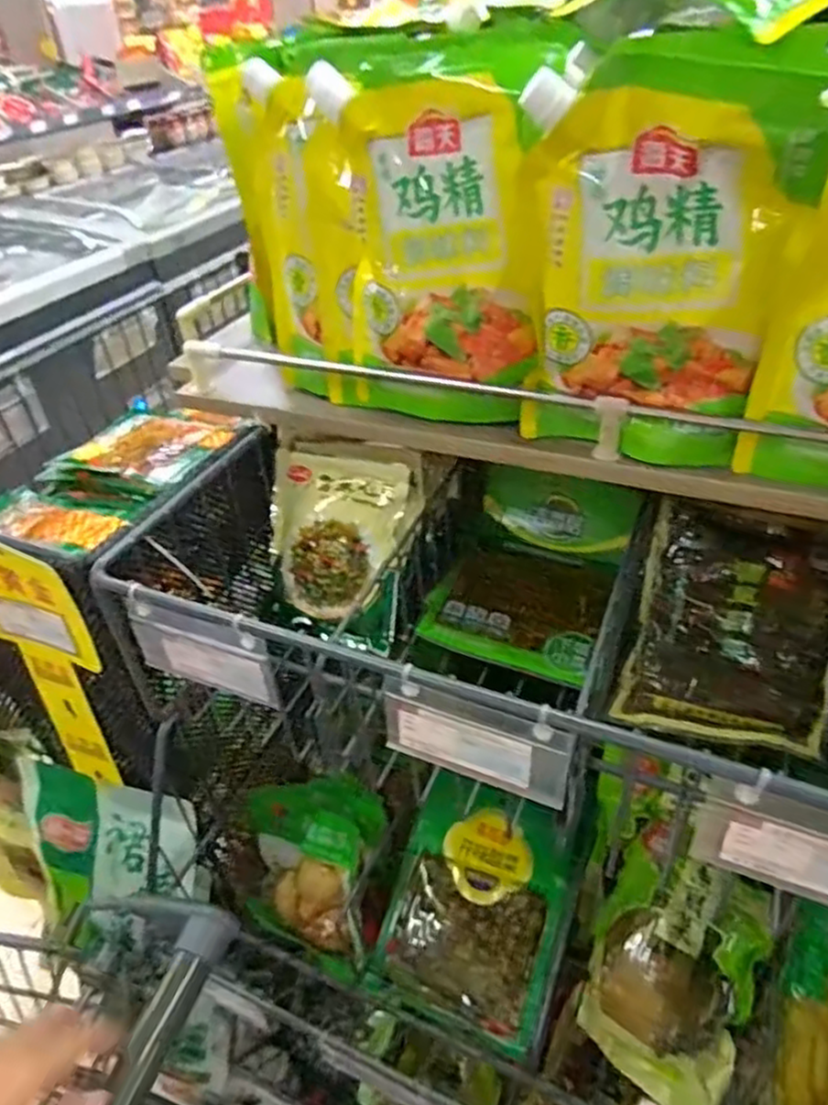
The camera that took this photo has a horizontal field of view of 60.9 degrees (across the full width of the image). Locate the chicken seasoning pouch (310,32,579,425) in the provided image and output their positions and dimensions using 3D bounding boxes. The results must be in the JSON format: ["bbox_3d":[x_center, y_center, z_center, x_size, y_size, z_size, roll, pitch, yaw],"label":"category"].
[{"bbox_3d":[0.009,-0.187,0.451,0.145,0.220,0.048,18,44,26],"label":"chicken seasoning pouch"}]

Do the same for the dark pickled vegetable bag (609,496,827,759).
[{"bbox_3d":[0.221,0.050,0.486,0.126,0.026,0.160,12,76,28],"label":"dark pickled vegetable bag"}]

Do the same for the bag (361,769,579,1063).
[{"bbox_3d":[0.057,0.318,0.639,0.148,0.026,0.196,14,69,21],"label":"bag"}]

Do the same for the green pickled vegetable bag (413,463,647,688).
[{"bbox_3d":[0.095,0.011,0.573,0.132,0.064,0.178,12,42,21],"label":"green pickled vegetable bag"}]

